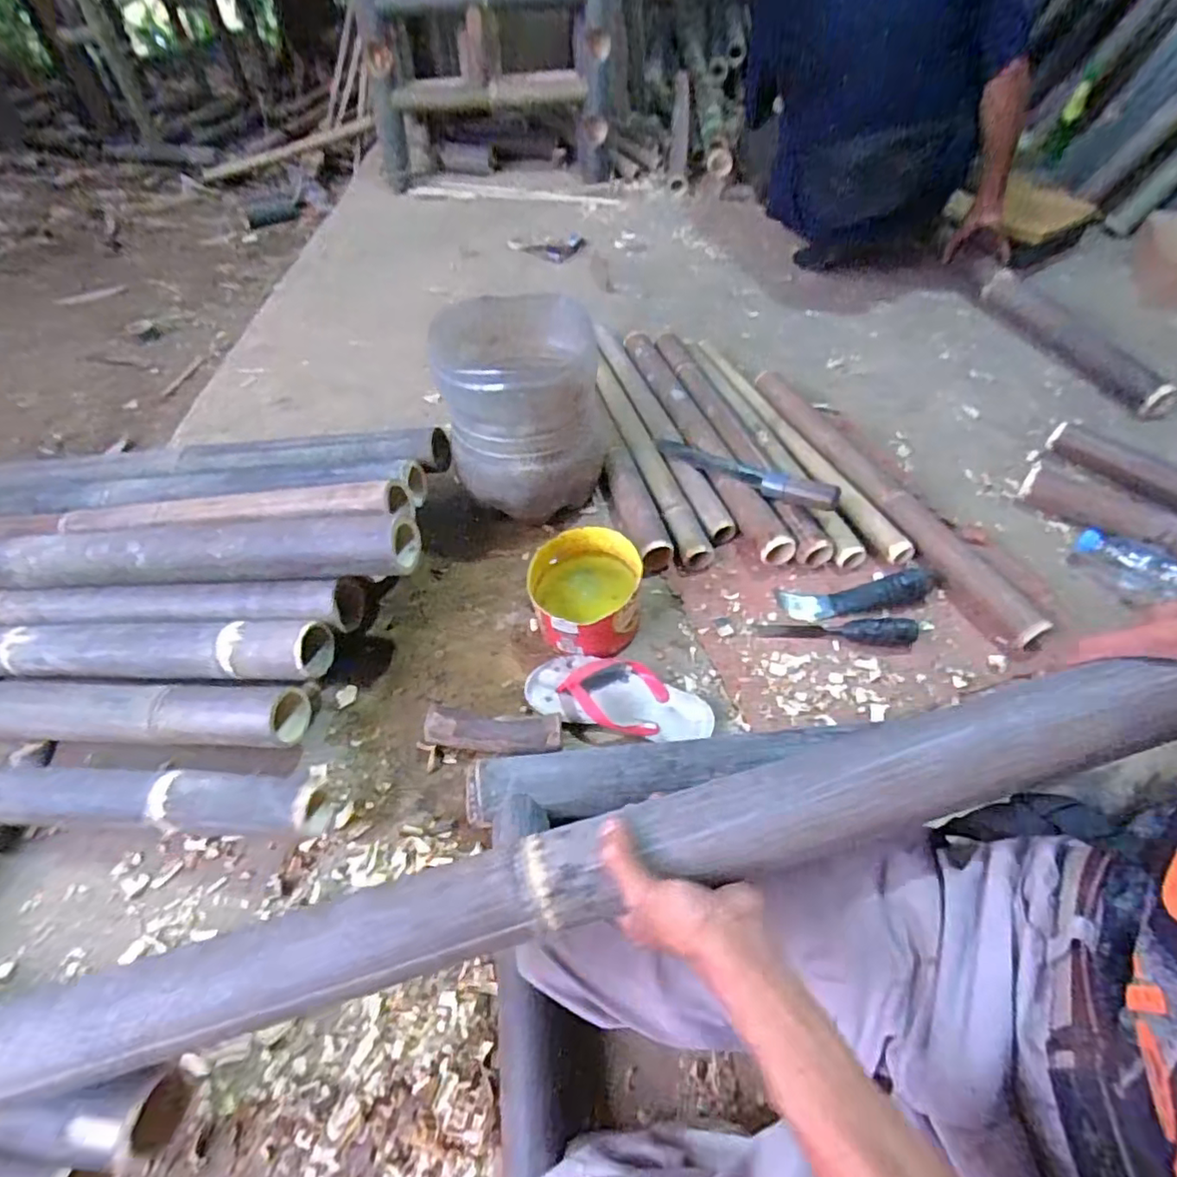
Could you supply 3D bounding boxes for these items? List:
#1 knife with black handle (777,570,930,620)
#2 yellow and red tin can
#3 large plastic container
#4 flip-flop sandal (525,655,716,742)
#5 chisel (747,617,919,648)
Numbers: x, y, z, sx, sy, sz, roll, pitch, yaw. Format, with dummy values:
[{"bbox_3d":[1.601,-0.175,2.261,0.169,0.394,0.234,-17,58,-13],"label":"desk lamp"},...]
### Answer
[{"bbox_3d":[0.374,0.010,0.865,0.207,0.036,0.057,-3,51,-1],"label":"knife with black handle"},{"bbox_3d":[-0.007,0.009,0.848,0.148,0.106,0.145,-1,51,1],"label":"yellow and red tin can"},{"bbox_3d":[-0.097,-0.288,0.946,0.255,0.239,0.230,-5,50,-5],"label":"large plastic container"},{"bbox_3d":[0.040,0.136,0.798,0.233,0.034,0.092,12,51,10],"label":"flip-flop sandal"},{"bbox_3d":[0.324,0.051,0.839,0.207,0.025,0.044,0,49,16],"label":"chisel"}]

